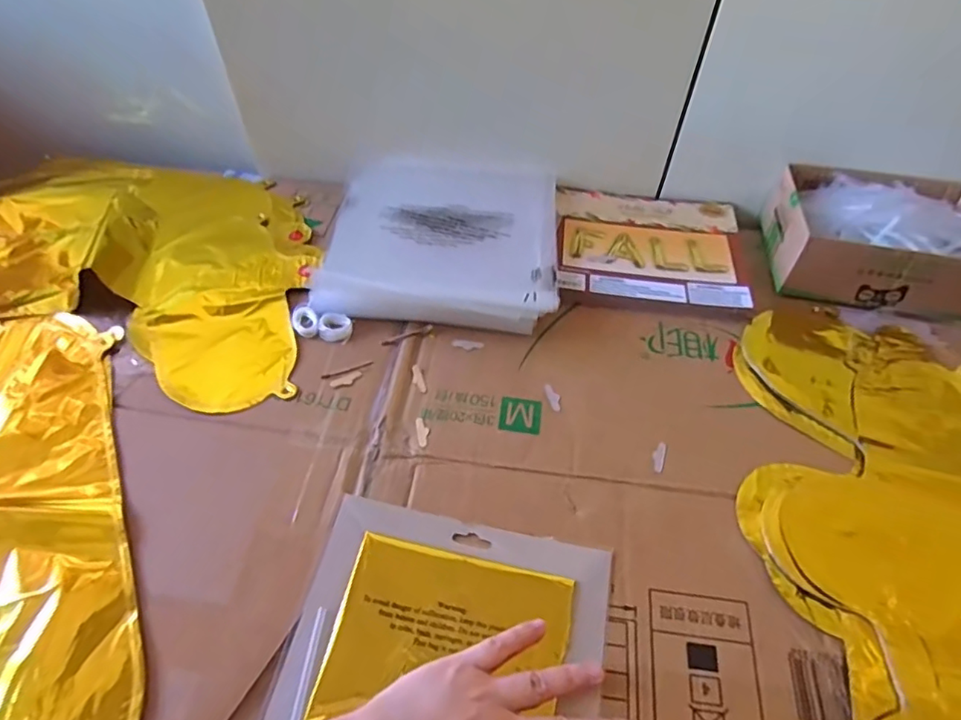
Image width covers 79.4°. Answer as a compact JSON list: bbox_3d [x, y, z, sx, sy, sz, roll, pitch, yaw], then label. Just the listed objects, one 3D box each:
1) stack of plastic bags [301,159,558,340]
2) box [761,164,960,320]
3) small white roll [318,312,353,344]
[{"bbox_3d":[-0.035,-0.122,0.579,0.219,0.029,0.212,5,52,2],"label":"stack of plastic bags"},{"bbox_3d":[0.387,-0.125,0.566,0.191,0.072,0.149,10,52,6],"label":"box"},{"bbox_3d":[-0.130,-0.029,0.518,0.030,0.008,0.028,1,52,-1],"label":"small white roll"}]

